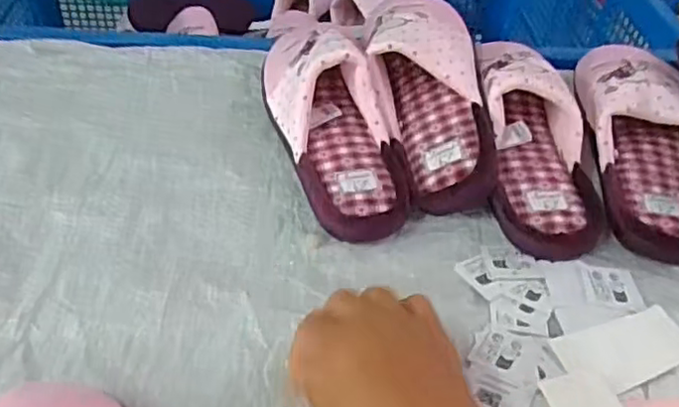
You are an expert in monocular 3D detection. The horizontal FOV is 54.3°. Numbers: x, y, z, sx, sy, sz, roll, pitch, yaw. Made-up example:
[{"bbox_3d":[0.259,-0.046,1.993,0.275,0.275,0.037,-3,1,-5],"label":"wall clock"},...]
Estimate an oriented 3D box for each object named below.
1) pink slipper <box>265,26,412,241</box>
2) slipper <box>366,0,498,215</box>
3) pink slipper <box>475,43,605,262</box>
[{"bbox_3d":[-0.005,-0.082,0.567,0.088,0.075,0.247,-13,59,-14],"label":"pink slipper"},{"bbox_3d":[0.077,-0.099,0.586,0.101,0.101,0.218,-3,40,-2],"label":"slipper"},{"bbox_3d":[0.166,-0.064,0.568,0.081,0.062,0.236,-2,59,0],"label":"pink slipper"}]

